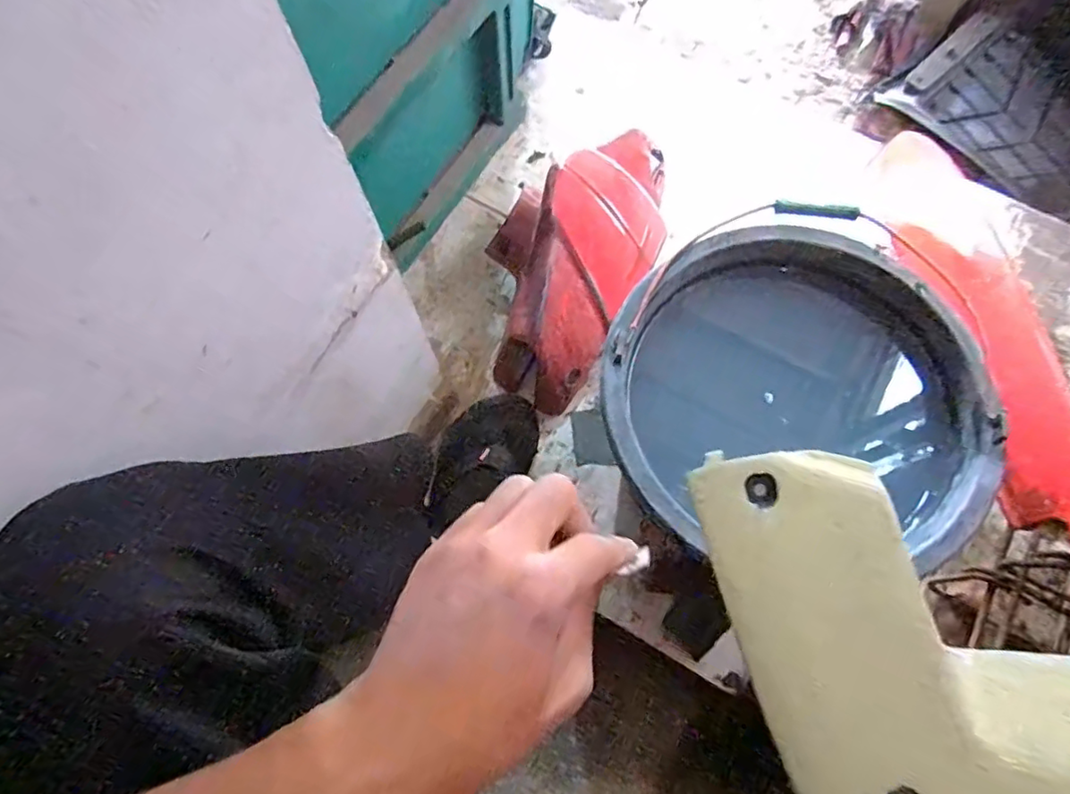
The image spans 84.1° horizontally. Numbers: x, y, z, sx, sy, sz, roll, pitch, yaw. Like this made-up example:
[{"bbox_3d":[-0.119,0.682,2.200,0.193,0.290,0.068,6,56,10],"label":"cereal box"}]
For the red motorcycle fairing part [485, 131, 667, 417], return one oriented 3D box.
[{"bbox_3d":[0.054,-0.193,0.723,0.161,0.175,0.389,28,75,9],"label":"red motorcycle fairing part"}]

